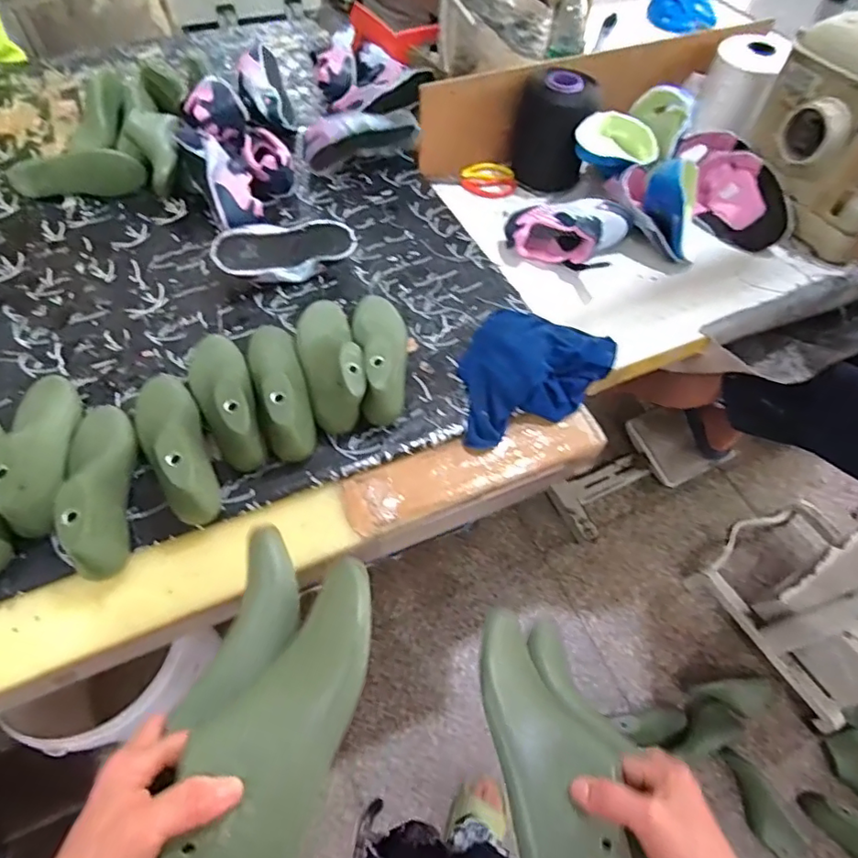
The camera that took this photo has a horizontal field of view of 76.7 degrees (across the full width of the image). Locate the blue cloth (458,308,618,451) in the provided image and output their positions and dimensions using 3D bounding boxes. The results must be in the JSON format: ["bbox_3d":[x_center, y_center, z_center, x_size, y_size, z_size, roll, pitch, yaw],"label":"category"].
[{"bbox_3d":[0.131,-0.086,0.719,0.232,0.052,0.152,-21,61,-17],"label":"blue cloth"}]

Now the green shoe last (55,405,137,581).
[{"bbox_3d":[-0.354,0.060,0.587,0.068,0.098,0.204,-14,47,-13],"label":"green shoe last"}]

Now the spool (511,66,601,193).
[{"bbox_3d":[0.224,-0.541,0.992,0.135,0.165,0.124,11,57,3],"label":"spool"}]

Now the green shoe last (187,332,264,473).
[{"bbox_3d":[-0.243,-0.043,0.656,0.063,0.090,0.201,-24,62,-18],"label":"green shoe last"}]

